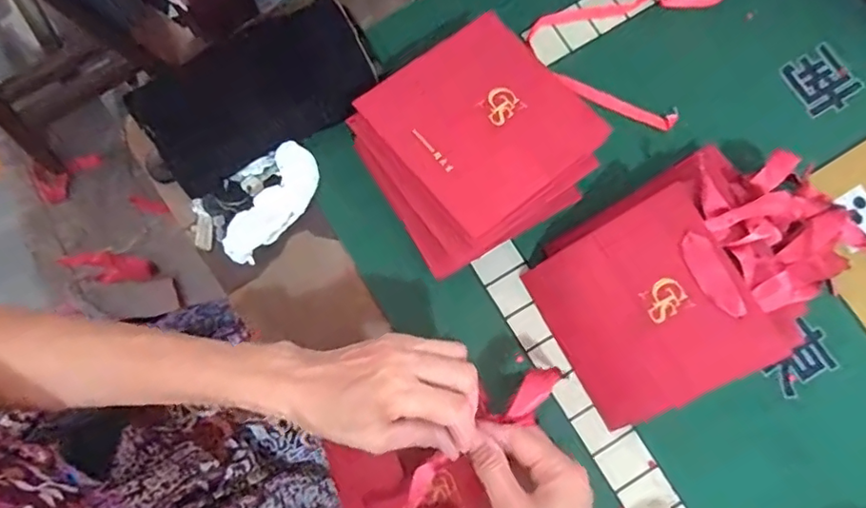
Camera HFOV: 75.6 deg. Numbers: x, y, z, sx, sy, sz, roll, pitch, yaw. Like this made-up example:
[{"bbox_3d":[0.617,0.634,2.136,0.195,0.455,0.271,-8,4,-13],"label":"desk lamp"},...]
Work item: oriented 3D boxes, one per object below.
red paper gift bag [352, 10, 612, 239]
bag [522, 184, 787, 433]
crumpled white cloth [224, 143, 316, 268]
[{"bbox_3d":[0.040,-0.102,0.423,0.144,0.008,0.136,-38,84,-15],"label":"red paper gift bag"},{"bbox_3d":[0.158,0.043,0.417,0.137,0.009,0.139,-34,77,23],"label":"bag"},{"bbox_3d":[-0.134,-0.039,0.470,0.037,0.033,0.107,33,80,7],"label":"crumpled white cloth"}]

